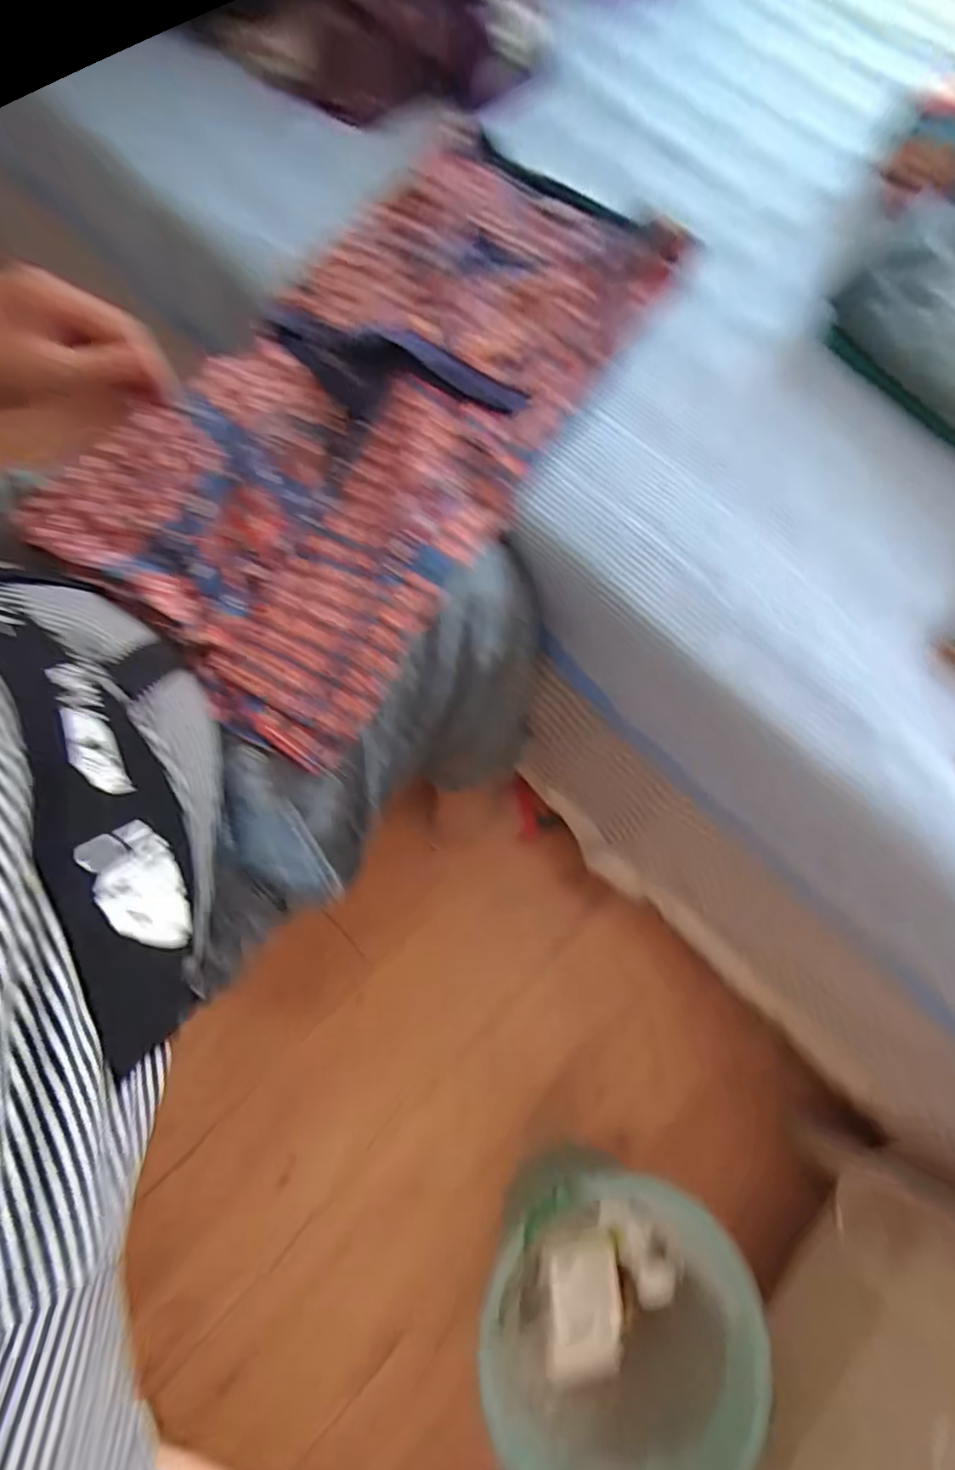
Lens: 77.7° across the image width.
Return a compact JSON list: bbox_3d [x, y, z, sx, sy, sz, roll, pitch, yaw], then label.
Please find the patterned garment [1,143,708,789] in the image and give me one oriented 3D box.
[{"bbox_3d":[-0.080,-0.290,0.504,0.300,0.069,0.597,30,72,9],"label":"patterned garment"}]

